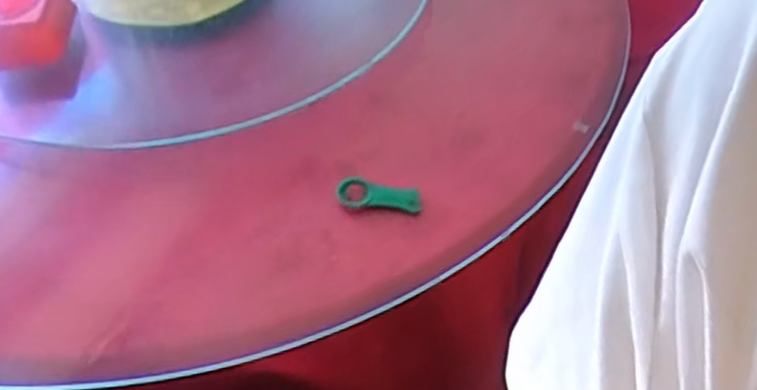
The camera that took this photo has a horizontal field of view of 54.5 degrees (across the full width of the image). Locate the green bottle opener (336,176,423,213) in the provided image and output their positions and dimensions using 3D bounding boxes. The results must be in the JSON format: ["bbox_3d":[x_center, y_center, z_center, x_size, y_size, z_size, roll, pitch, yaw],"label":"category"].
[{"bbox_3d":[0.000,0.001,0.950,0.111,0.017,0.045,12,50,7],"label":"green bottle opener"}]

